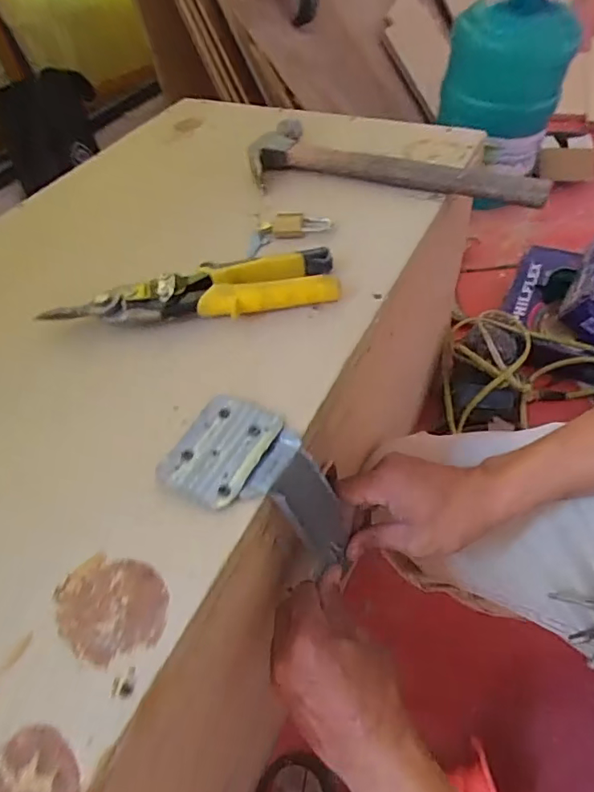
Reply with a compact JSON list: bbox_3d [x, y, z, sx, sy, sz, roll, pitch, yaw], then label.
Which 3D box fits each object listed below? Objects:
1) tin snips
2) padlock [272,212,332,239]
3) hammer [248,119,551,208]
[{"bbox_3d":[-0.084,-0.088,0.424,0.232,0.025,0.054,-8,48,-1],"label":"tin snips"},{"bbox_3d":[0.004,-0.167,0.493,0.056,0.013,0.027,1,49,6],"label":"padlock"},{"bbox_3d":[0.095,-0.248,0.541,0.318,0.027,0.111,12,51,15],"label":"hammer"}]

